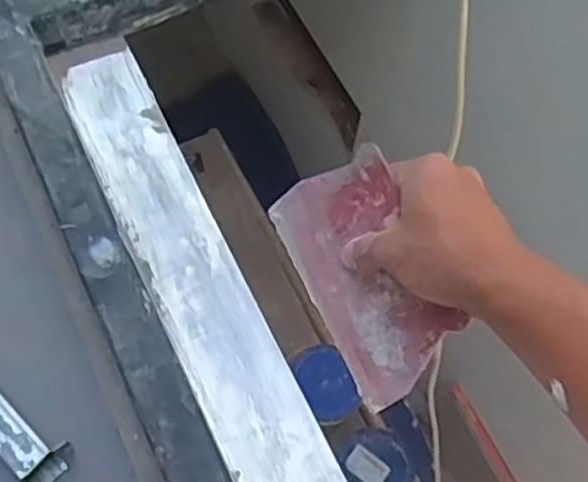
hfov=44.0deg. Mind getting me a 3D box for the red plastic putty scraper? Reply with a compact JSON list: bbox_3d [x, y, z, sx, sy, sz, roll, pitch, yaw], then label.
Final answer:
[{"bbox_3d":[0.050,0.022,0.500,0.009,0.115,0.163,-11,67,-43],"label":"red plastic putty scraper"}]

